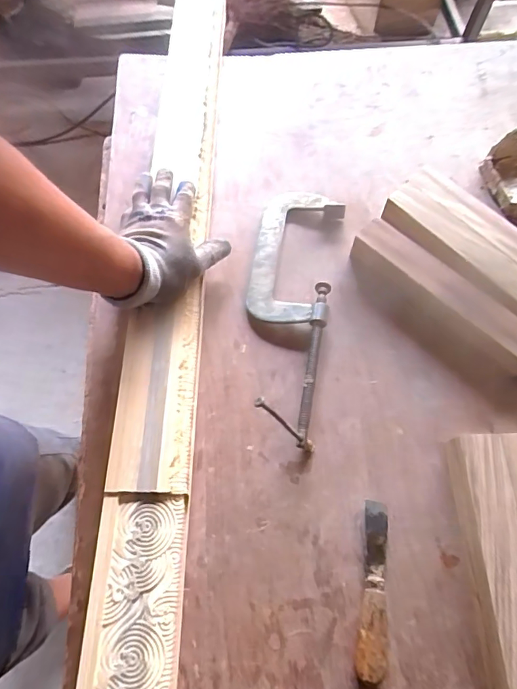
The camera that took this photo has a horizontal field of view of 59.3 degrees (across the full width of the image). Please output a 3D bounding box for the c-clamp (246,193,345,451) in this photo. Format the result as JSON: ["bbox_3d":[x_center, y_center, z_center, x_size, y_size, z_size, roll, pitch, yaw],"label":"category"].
[{"bbox_3d":[0.028,-0.022,0.546,0.109,0.029,0.282,9,67,5],"label":"c-clamp"}]

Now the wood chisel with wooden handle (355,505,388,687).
[{"bbox_3d":[0.111,0.234,0.440,0.028,0.021,0.153,6,67,4],"label":"wood chisel with wooden handle"}]

